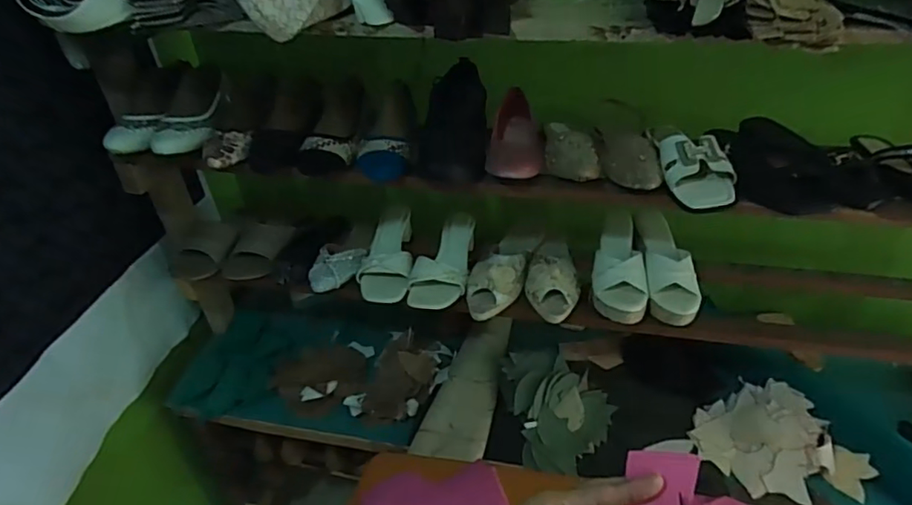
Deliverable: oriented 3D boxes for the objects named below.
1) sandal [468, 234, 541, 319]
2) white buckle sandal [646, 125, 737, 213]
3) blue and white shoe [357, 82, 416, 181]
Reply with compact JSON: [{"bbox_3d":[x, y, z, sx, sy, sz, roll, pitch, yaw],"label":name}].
[{"bbox_3d":[0.081,0.021,1.001,0.087,0.062,0.228,10,39,18],"label":"sandal"},{"bbox_3d":[0.335,-0.145,0.826,0.098,0.057,0.220,0,37,6],"label":"white buckle sandal"},{"bbox_3d":[-0.101,-0.197,0.899,0.079,0.064,0.226,1,50,7],"label":"blue and white shoe"}]

